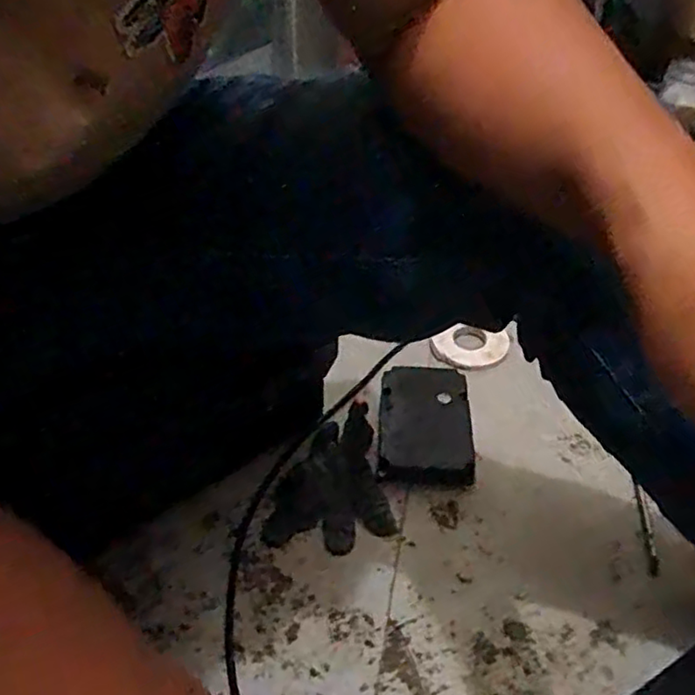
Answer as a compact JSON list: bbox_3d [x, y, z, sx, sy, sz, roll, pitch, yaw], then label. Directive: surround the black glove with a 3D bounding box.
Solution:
[{"bbox_3d":[-0.025,0.130,0.611,0.123,0.040,0.136,-8,42,-9],"label":"black glove"}]

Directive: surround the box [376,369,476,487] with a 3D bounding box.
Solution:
[{"bbox_3d":[0.084,0.082,0.675,0.096,0.024,0.141,2,41,3],"label":"box"}]

